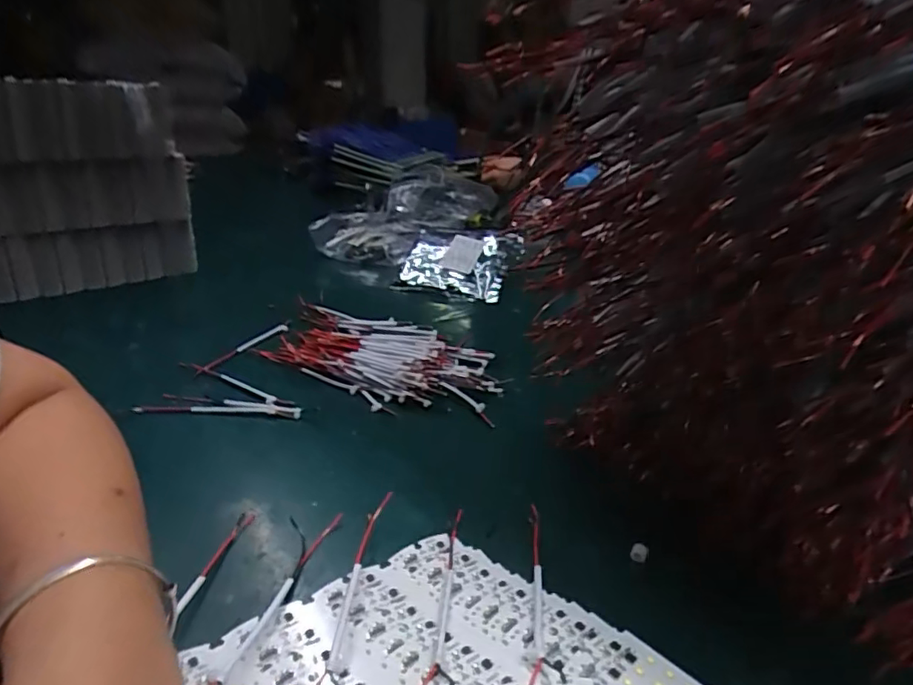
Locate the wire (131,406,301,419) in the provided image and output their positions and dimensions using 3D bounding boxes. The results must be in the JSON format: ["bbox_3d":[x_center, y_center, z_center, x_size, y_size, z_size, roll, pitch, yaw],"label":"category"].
[{"bbox_3d":[-0.212,0.061,0.505,0.147,0.006,0.009,2,25,1],"label":"wire"}]

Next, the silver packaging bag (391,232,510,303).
[{"bbox_3d":[-0.004,-0.116,0.834,0.150,0.030,0.129,4,53,11],"label":"silver packaging bag"}]

